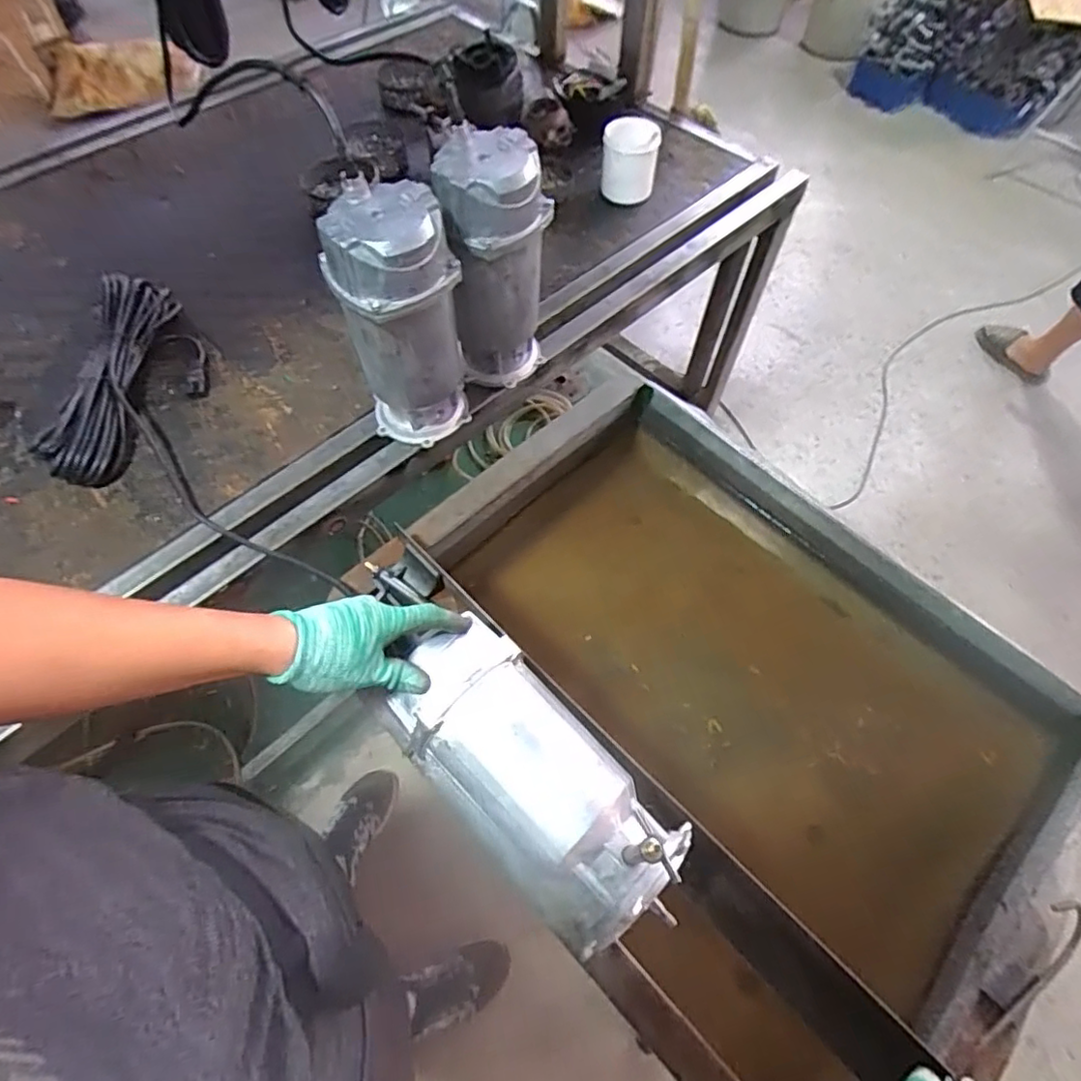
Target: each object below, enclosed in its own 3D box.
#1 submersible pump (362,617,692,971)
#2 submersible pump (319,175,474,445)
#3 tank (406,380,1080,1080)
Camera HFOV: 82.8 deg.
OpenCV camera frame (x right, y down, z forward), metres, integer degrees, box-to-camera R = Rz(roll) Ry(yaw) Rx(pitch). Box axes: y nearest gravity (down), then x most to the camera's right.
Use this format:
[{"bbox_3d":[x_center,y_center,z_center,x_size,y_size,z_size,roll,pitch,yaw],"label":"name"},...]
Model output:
[{"bbox_3d":[-0.017,0.214,0.567,0.129,0.124,0.283,-39,74,-20],"label":"submersible pump"},{"bbox_3d":[-0.159,-0.246,0.727,0.134,0.287,0.110,-14,60,-8],"label":"submersible pump"},{"bbox_3d":[0.207,0.176,0.771,0.733,0.192,0.534,39,67,21],"label":"tank"}]

